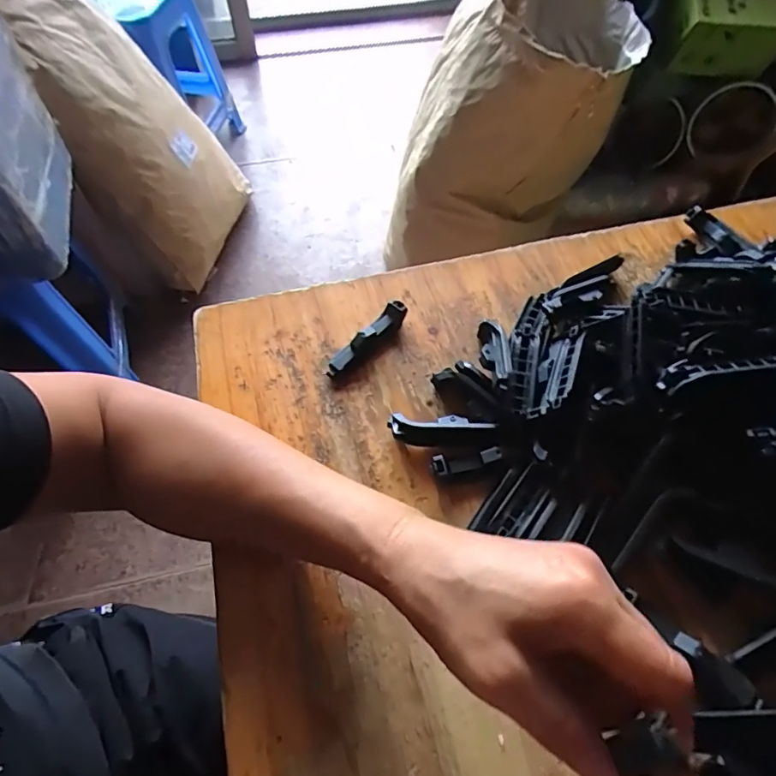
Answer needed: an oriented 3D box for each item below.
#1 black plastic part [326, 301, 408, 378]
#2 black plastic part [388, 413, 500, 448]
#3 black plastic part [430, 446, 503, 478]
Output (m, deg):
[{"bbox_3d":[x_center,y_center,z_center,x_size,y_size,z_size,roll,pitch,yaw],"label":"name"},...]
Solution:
[{"bbox_3d":[-0.016,-0.036,0.365,0.015,0.018,0.074,40,68,20],"label":"black plastic part"},{"bbox_3d":[0.035,0.028,0.330,0.066,0.016,0.019,-1,60,-1],"label":"black plastic part"},{"bbox_3d":[0.049,0.045,0.318,0.044,0.011,0.012,-12,61,-7],"label":"black plastic part"}]

